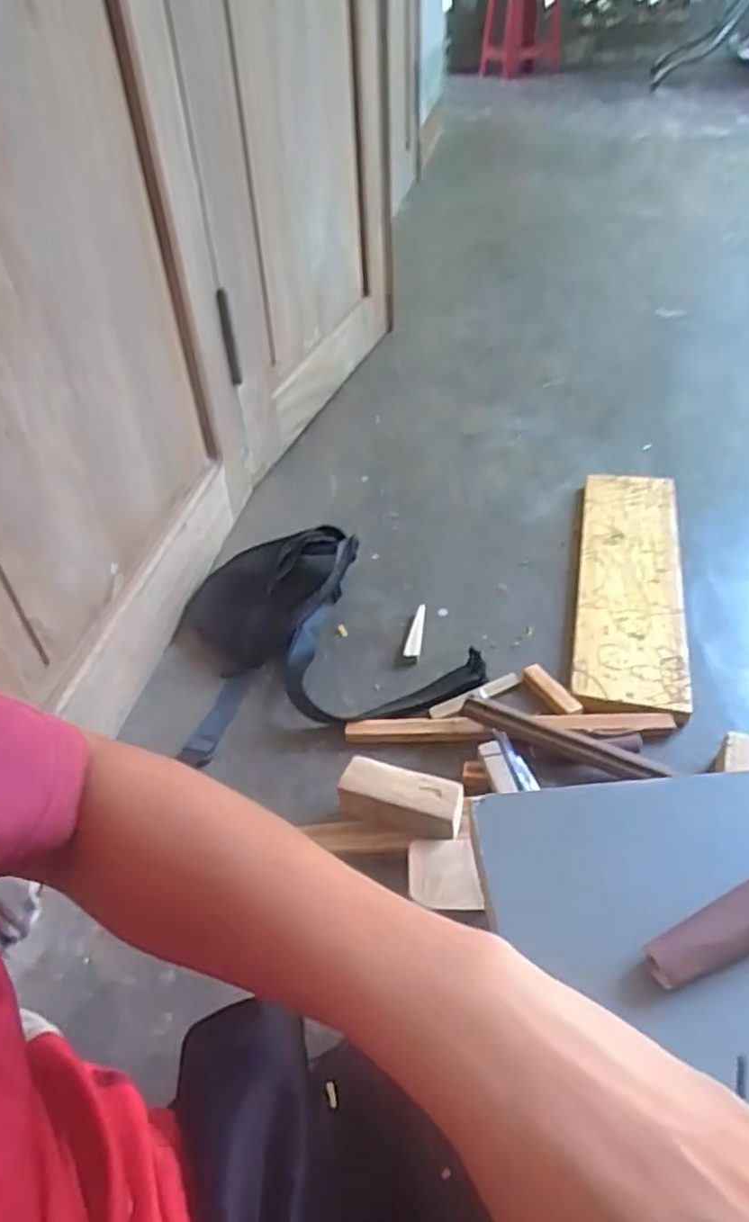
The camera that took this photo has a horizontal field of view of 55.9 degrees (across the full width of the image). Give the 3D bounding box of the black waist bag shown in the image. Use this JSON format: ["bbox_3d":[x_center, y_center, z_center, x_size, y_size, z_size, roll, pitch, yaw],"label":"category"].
[{"bbox_3d":[-0.060,0.008,0.795,0.305,0.087,0.293,-9,43,-6],"label":"black waist bag"}]

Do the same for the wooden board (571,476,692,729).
[{"bbox_3d":[0.303,-0.037,0.840,0.117,0.025,0.429,8,44,12],"label":"wooden board"}]

